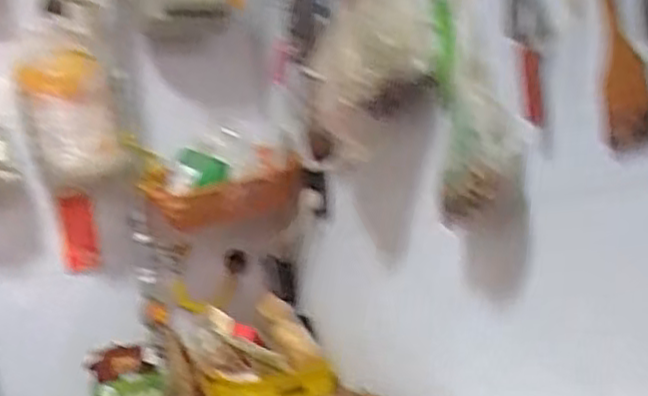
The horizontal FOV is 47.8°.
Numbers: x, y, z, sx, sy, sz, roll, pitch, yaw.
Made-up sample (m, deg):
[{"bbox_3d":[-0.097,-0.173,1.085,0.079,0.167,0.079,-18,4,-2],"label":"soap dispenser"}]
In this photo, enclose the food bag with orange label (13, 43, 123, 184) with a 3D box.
[{"bbox_3d":[-0.484,-0.165,1.395,0.169,0.259,0.055,-7,-4,-8],"label":"food bag with orange label"}]

